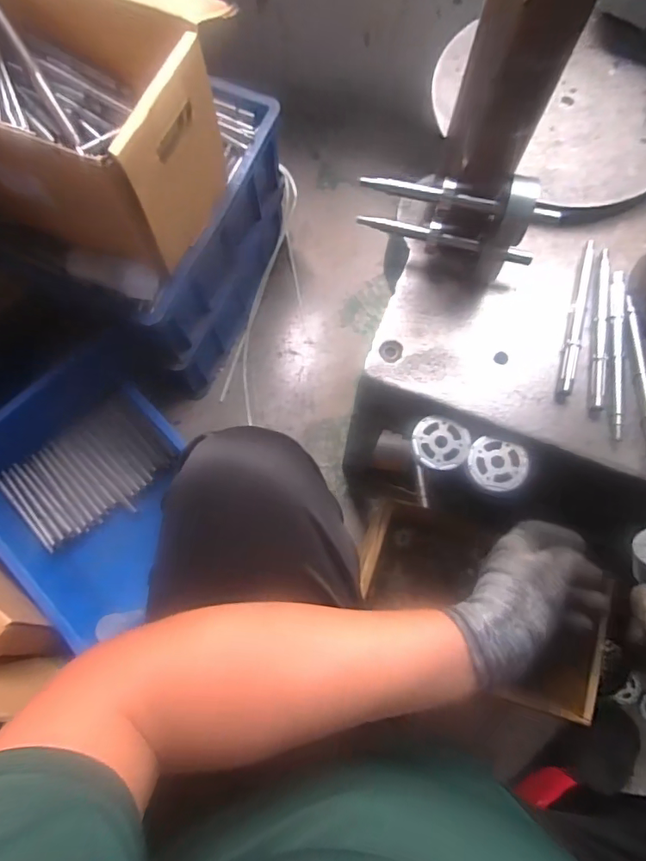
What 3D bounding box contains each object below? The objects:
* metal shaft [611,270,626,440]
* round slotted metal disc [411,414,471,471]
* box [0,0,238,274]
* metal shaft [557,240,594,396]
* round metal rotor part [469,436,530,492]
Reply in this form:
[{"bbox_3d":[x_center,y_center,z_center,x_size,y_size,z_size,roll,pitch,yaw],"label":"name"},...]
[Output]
[{"bbox_3d":[0.268,-0.071,0.453,0.012,0.009,0.160,7,74,2],"label":"metal shaft"},{"bbox_3d":[0.109,0.011,0.463,0.051,0.012,0.051,0,74,0],"label":"round slotted metal disc"},{"bbox_3d":[-0.290,-0.384,0.595,0.318,0.176,0.265,26,76,7],"label":"box"},{"bbox_3d":[0.242,-0.108,0.471,0.013,0.009,0.161,17,75,5],"label":"metal shaft"},{"bbox_3d":[0.158,0.031,0.452,0.051,0.006,0.045,22,75,6],"label":"round metal rotor part"}]

